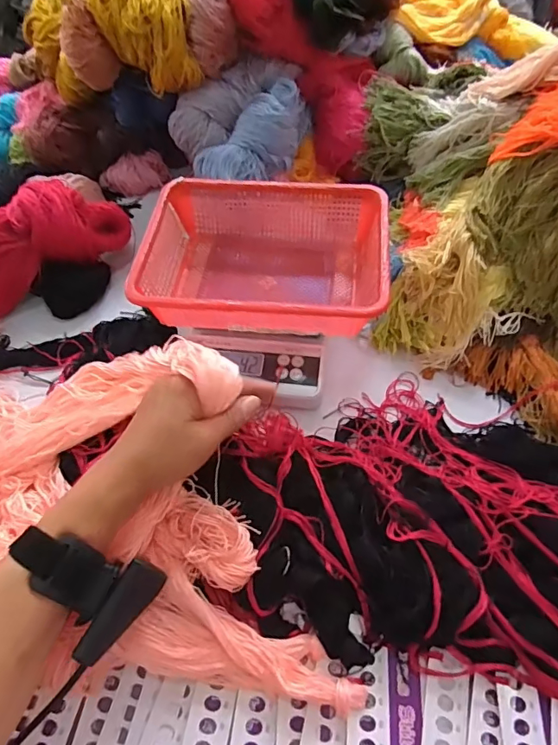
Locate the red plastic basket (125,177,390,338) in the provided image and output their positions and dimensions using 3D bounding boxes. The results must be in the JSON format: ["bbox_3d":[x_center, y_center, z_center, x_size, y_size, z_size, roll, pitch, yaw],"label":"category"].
[{"bbox_3d":[-0.013,-0.118,0.519,0.247,0.078,0.197,4,55,6],"label":"red plastic basket"}]

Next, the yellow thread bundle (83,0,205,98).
[{"bbox_3d":[-0.166,-0.420,0.583,0.110,0.098,0.137,-17,56,-9],"label":"yellow thread bundle"}]

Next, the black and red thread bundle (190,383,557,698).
[{"bbox_3d":[0.251,0.149,0.376,0.613,0.049,0.234,14,57,12],"label":"black and red thread bundle"}]

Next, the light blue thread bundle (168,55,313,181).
[{"bbox_3d":[-0.048,-0.318,0.606,0.178,0.067,0.181,-5,55,0],"label":"light blue thread bundle"}]

